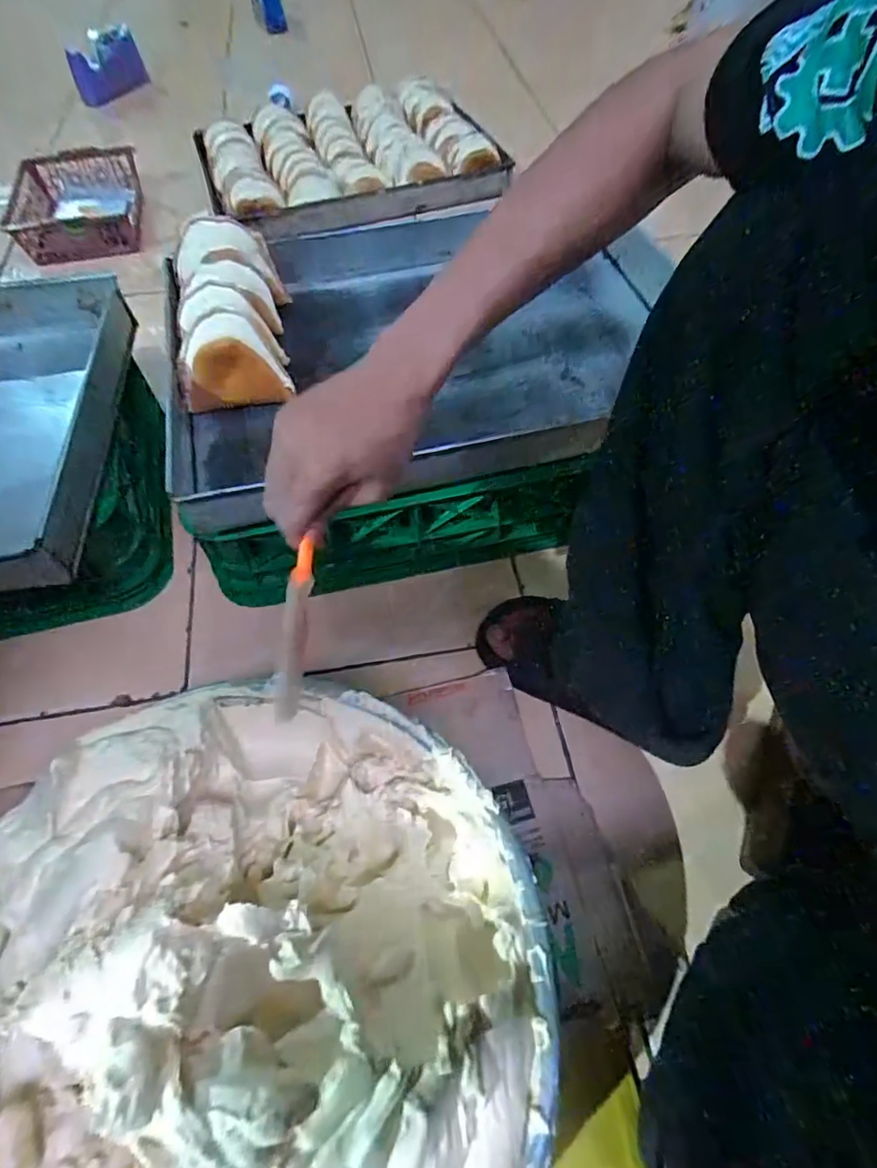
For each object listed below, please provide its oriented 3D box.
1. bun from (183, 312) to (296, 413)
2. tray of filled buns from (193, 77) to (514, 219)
[{"bbox_3d":[-0.230,-0.244,0.618,0.115,0.086,0.062,-13,61,-7],"label":"bun"},{"bbox_3d":[-0.208,-0.948,1.206,0.607,0.078,0.477,-23,62,-12],"label":"tray of filled buns"}]

